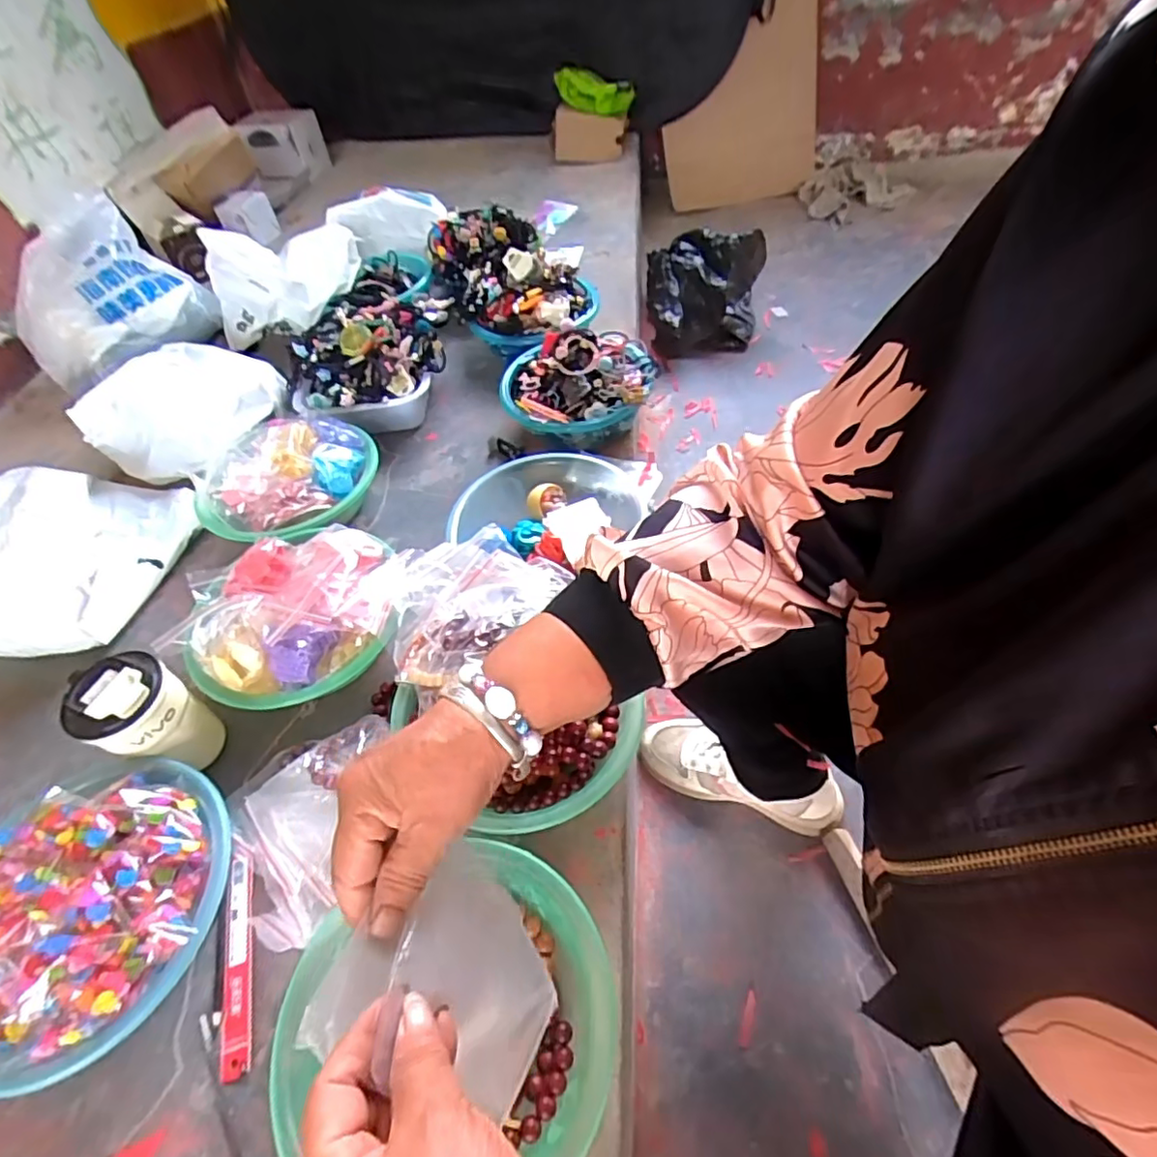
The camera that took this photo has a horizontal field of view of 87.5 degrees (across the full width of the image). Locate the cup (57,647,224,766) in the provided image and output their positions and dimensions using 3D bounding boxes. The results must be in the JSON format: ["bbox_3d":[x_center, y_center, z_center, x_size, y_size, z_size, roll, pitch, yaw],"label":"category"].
[{"bbox_3d":[-0.418,0.141,0.597,0.087,0.146,0.082,-4,51,5],"label":"cup"}]

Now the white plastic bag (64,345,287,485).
[{"bbox_3d":[-0.615,-0.284,0.951,0.268,0.096,0.280,28,60,26],"label":"white plastic bag"}]

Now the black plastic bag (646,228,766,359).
[{"bbox_3d":[0.278,-0.646,1.363,0.254,0.189,0.254,2,52,9],"label":"black plastic bag"}]

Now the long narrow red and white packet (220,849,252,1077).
[{"bbox_3d":[-0.293,0.325,0.520,0.025,0.009,0.167,-17,53,-8],"label":"long narrow red and white packet"}]

